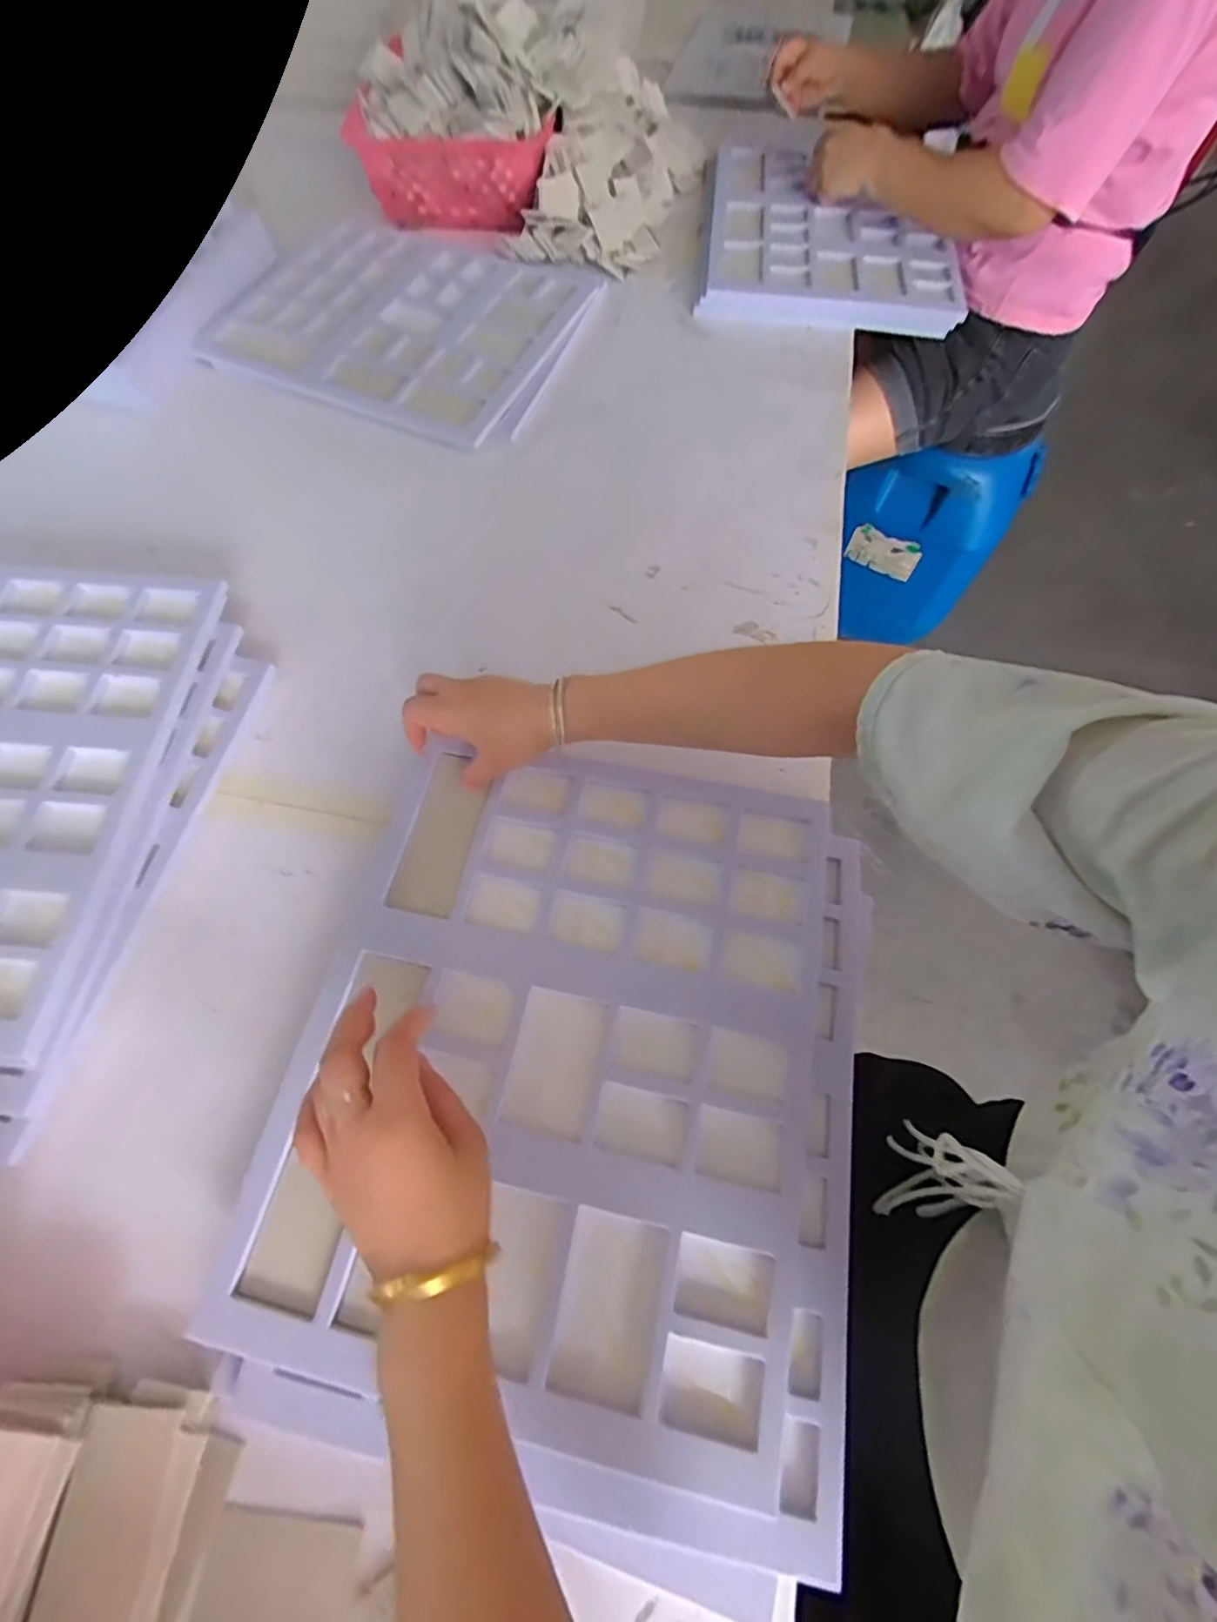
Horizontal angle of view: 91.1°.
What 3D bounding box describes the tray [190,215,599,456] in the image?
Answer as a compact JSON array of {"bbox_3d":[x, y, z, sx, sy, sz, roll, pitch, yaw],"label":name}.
[{"bbox_3d":[-0.273,-0.669,0.797,0.473,0.022,0.397,22,67,9],"label":"tray"}]

